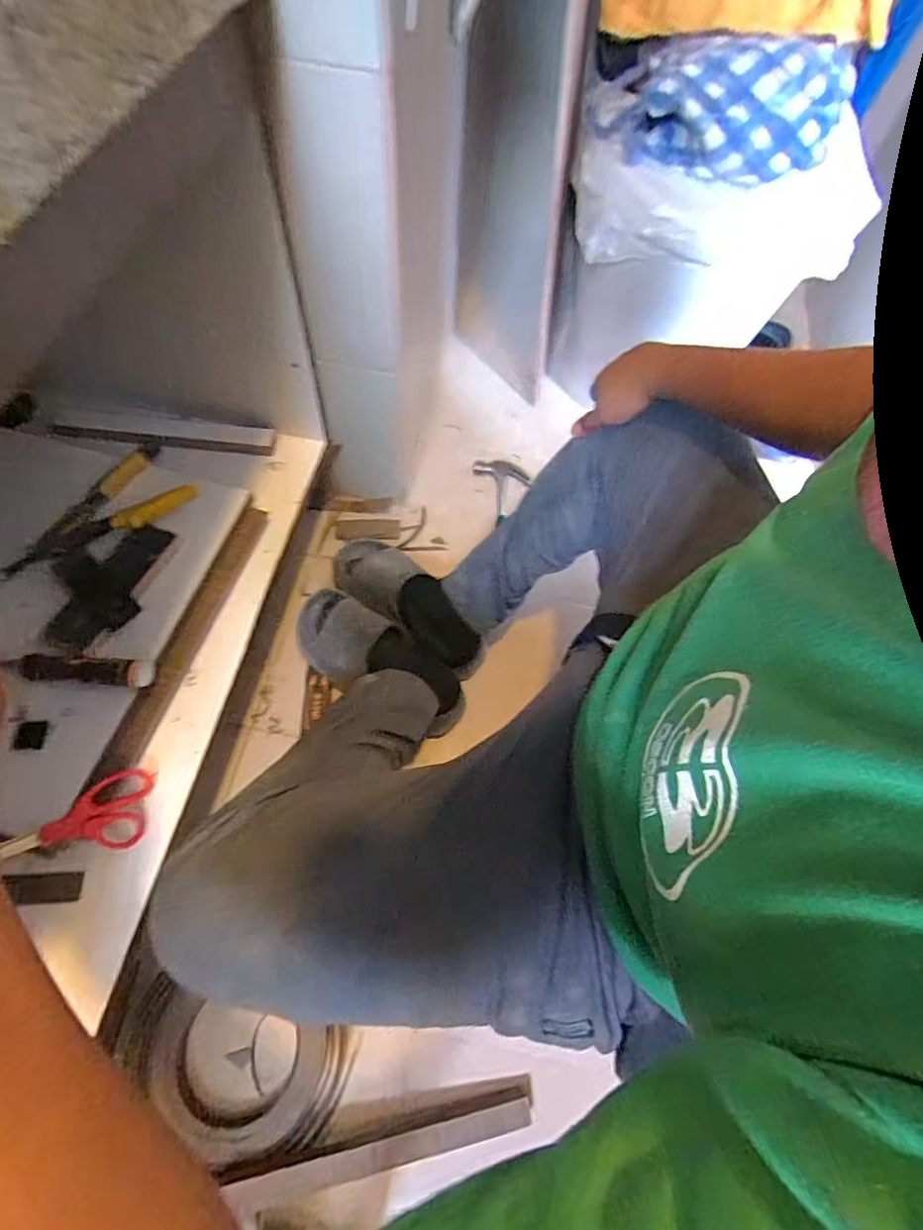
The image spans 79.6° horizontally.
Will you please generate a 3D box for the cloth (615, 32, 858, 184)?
[{"bbox_3d":[0.322,-0.598,0.652,0.227,0.106,0.129,18,63,6],"label":"cloth"}]

